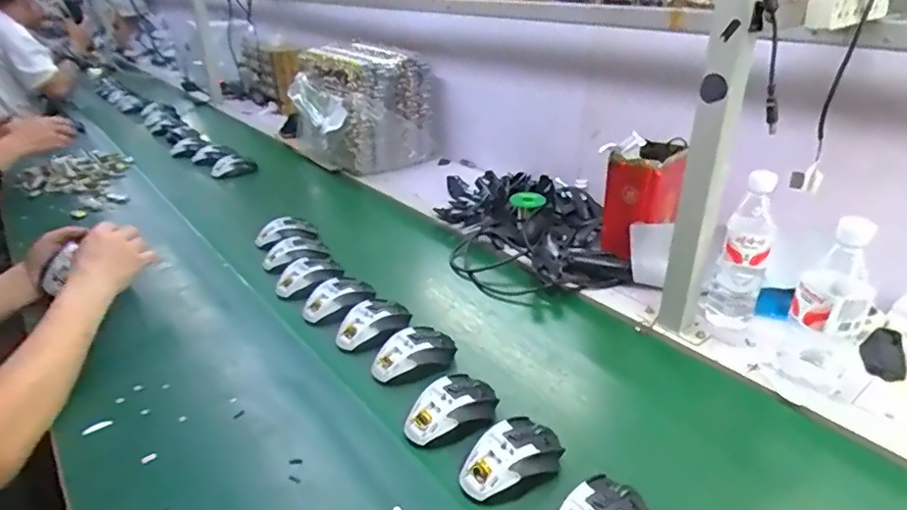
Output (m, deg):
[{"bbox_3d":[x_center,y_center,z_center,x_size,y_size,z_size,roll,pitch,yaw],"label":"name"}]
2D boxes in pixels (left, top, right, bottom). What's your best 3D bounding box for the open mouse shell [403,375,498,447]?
[{"bbox_3d":[-0.001,0.177,0.649,0.114,0.037,0.070,-20,33,-30],"label":"open mouse shell"}]

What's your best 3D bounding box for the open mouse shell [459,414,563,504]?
[{"bbox_3d":[0.063,0.210,0.580,0.113,0.036,0.064,-21,33,-31],"label":"open mouse shell"}]

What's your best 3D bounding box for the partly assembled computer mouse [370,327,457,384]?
[{"bbox_3d":[-0.051,0.133,0.741,0.115,0.034,0.075,-19,32,-29],"label":"partly assembled computer mouse"}]

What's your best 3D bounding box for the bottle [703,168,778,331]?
[{"bbox_3d":[0.397,0.007,0.772,0.064,0.238,0.061,7,29,17],"label":"bottle"}]

